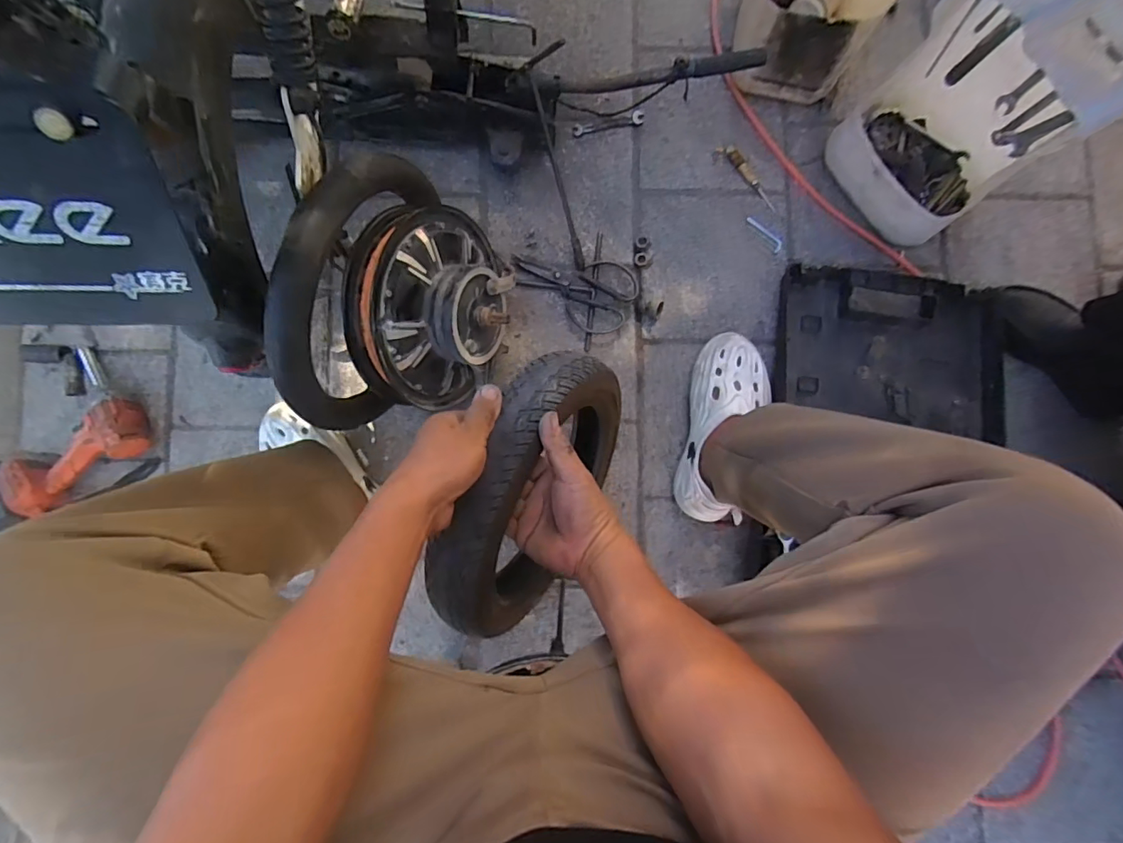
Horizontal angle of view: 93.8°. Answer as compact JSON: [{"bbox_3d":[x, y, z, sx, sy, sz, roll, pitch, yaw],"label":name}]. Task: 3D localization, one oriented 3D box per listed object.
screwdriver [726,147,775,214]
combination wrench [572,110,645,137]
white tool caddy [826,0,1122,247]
[{"bbox_3d":[0.316,-0.407,0.876,0.023,0.012,0.132,-31,82,-6],"label":"screwdriver"},{"bbox_3d":[0.079,-0.503,0.888,0.120,0.004,0.022,-13,81,-4],"label":"combination wrench"},{"bbox_3d":[0.546,-0.417,0.714,0.188,0.327,0.233,-34,84,-4],"label":"white tool caddy"}]

